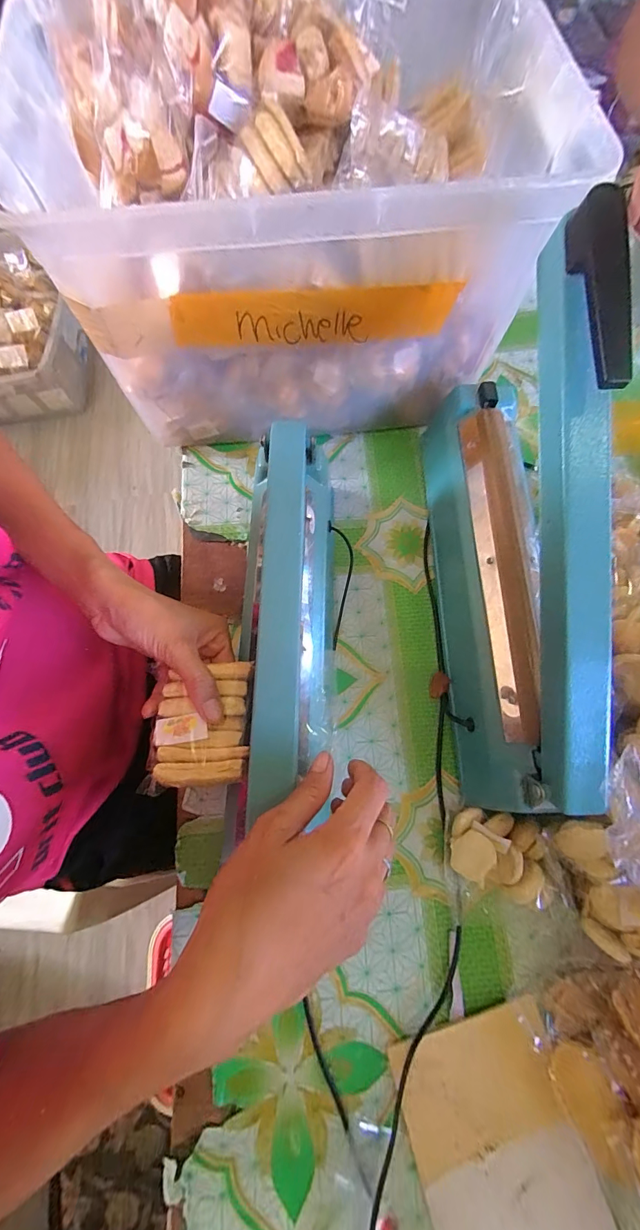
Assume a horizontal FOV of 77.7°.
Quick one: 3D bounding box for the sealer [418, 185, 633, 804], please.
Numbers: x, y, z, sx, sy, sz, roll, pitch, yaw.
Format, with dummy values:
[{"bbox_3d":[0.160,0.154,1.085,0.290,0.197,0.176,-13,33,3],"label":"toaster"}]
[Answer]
[{"bbox_3d":[0.149,-0.049,0.293,0.064,0.238,0.365,-1,73,1],"label":"sealer"}]

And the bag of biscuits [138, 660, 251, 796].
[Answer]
[{"bbox_3d":[-0.085,0.076,0.278,0.067,0.013,0.082,-3,73,1],"label":"bag of biscuits"}]

